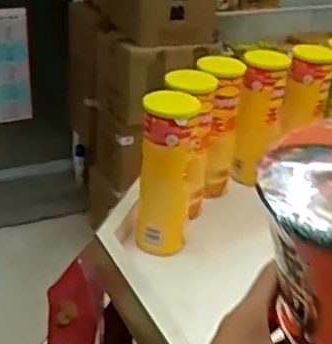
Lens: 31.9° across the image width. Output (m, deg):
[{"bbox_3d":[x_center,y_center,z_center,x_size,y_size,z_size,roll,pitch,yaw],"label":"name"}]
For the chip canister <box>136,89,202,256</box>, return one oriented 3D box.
[{"bbox_3d":[0.002,0.004,0.751,0.069,0.206,0.065,9,30,8],"label":"chip canister"}]

